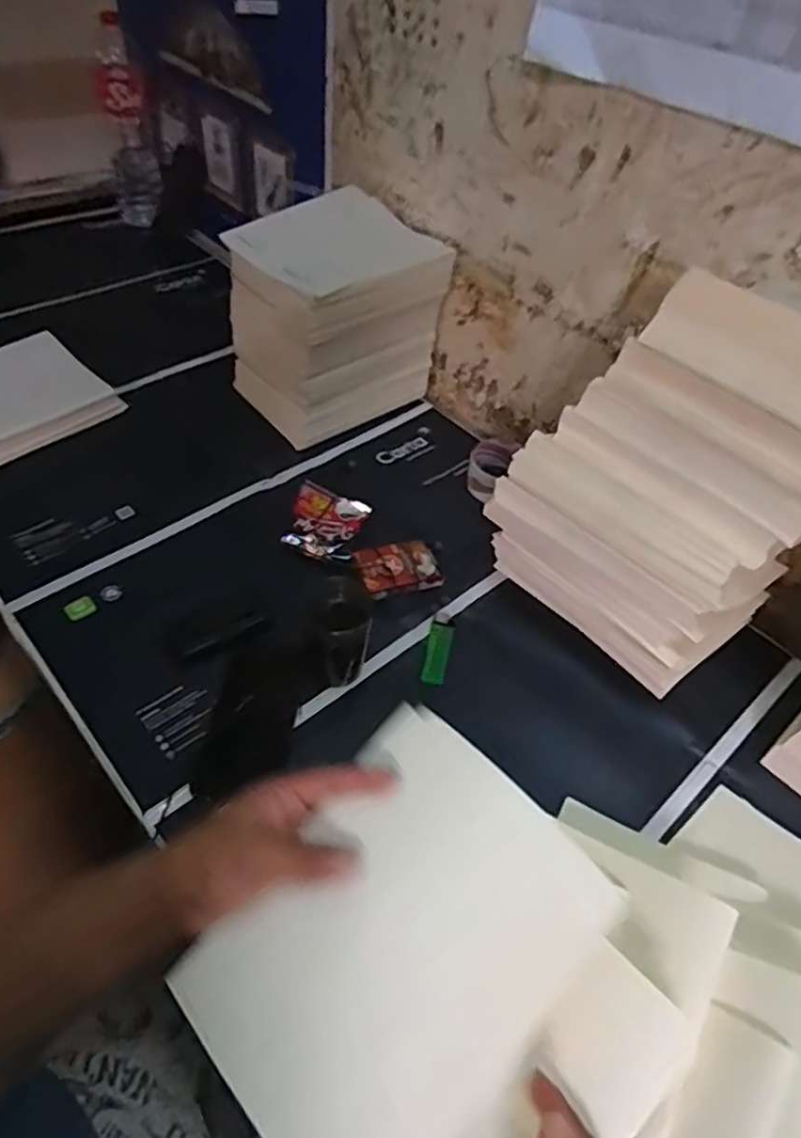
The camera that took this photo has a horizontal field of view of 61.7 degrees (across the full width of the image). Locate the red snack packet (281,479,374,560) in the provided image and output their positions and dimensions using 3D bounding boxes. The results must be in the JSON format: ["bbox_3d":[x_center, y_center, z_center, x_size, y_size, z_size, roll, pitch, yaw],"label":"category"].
[{"bbox_3d":[-0.087,-0.050,0.779,0.078,0.040,0.105,15,49,7],"label":"red snack packet"}]

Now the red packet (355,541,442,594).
[{"bbox_3d":[-0.004,0.001,0.741,0.086,0.026,0.059,-12,51,-17],"label":"red packet"}]

